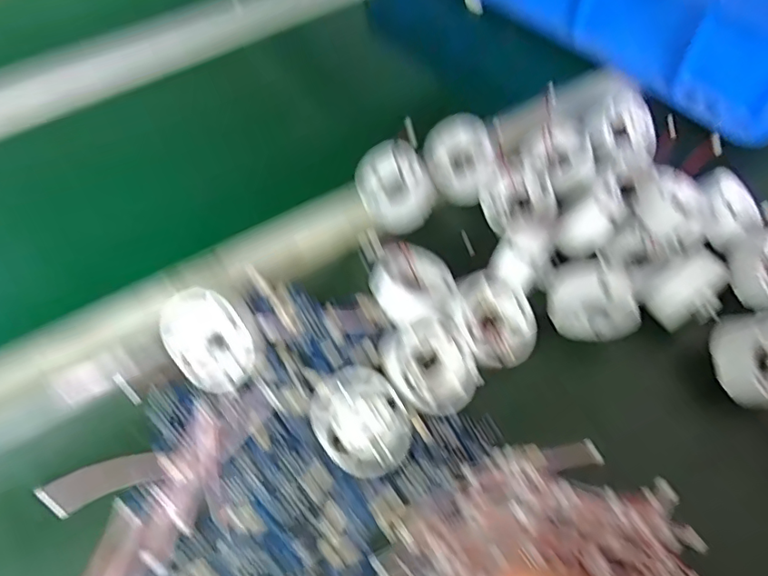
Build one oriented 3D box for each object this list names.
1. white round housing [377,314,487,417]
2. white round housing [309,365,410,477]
[{"bbox_3d":[0.031,0.050,0.337,0.054,0.030,0.060,-27,60,-14],"label":"white round housing"},{"bbox_3d":[-0.017,0.081,0.325,0.052,0.026,0.072,-34,62,-18],"label":"white round housing"}]

